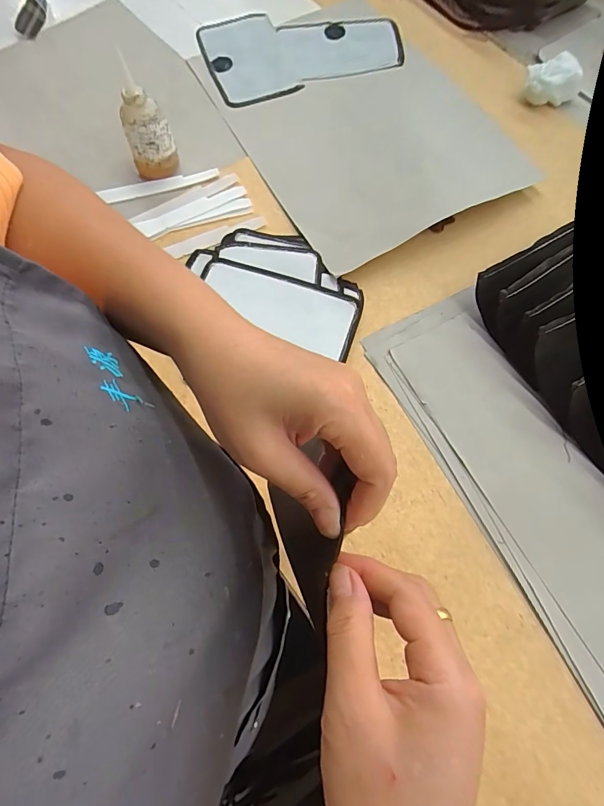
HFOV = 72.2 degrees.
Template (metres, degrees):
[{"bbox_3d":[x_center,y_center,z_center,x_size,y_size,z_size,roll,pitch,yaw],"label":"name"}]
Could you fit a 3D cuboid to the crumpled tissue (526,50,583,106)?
[{"bbox_3d":[0.394,-0.507,0.652,0.085,0.048,0.056,-2,70,0],"label":"crumpled tissue"}]

